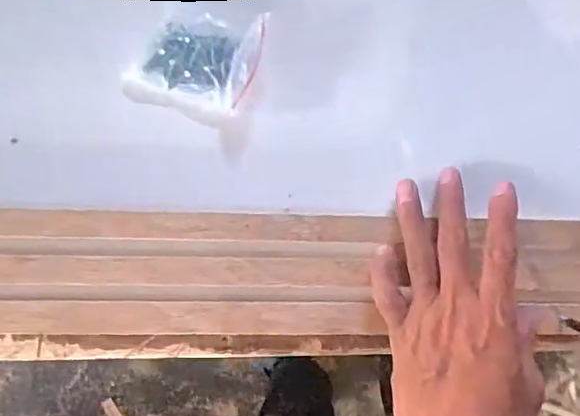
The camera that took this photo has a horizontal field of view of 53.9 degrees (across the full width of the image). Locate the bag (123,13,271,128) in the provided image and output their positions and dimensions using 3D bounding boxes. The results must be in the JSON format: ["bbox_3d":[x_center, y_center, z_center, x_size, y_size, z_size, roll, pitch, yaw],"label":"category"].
[{"bbox_3d":[-0.060,-0.094,0.362,0.074,0.017,0.069,17,88,-4],"label":"bag"}]

